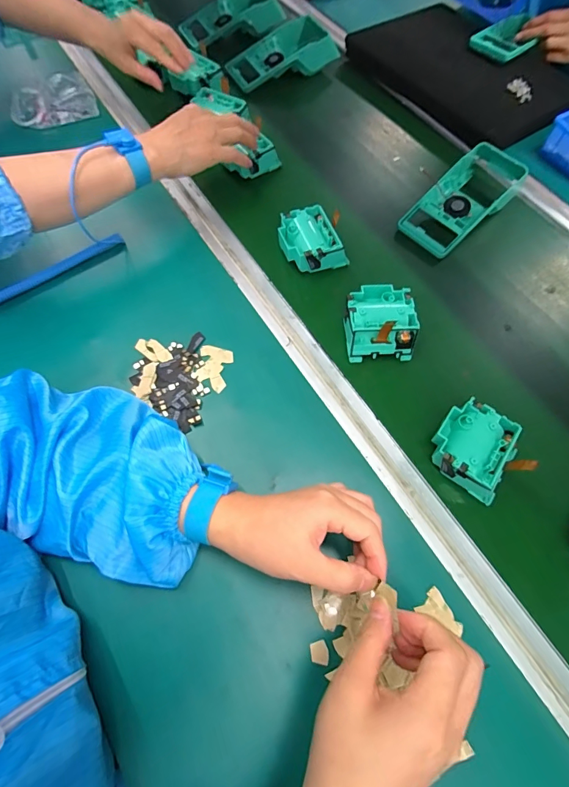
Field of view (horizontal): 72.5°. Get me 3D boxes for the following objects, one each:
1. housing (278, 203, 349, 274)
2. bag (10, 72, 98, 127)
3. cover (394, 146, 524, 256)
[{"bbox_3d":[0.031,-0.187,0.491,0.070,0.044,0.075,-23,68,-12],"label":"housing"},{"bbox_3d":[-0.353,-0.442,0.591,0.122,0.042,0.064,-13,66,-9],"label":"bag"},{"bbox_3d":[0.244,-0.264,0.528,0.179,0.049,0.087,-40,72,-19],"label":"cover"}]

